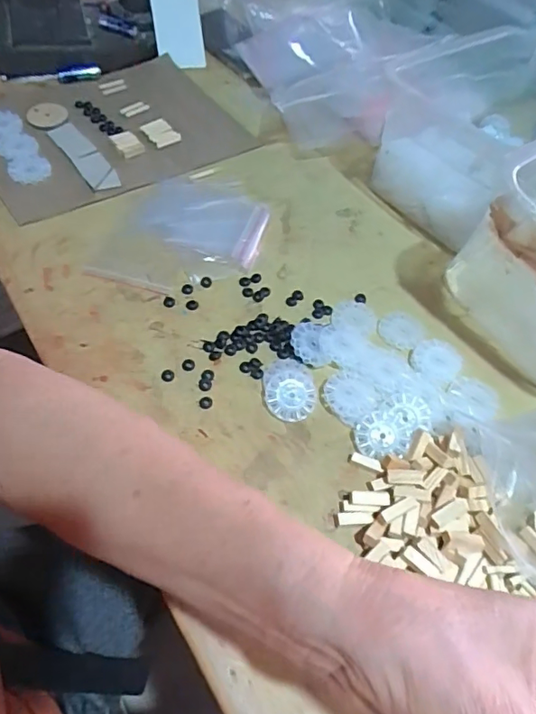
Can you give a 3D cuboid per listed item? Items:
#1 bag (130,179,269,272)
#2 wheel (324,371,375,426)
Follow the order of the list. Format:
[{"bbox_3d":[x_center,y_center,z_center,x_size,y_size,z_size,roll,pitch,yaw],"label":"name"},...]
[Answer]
[{"bbox_3d":[-0.063,-0.140,0.515,0.123,0.009,0.105,16,55,3],"label":"bag"},{"bbox_3d":[0.065,0.029,0.410,0.039,0.004,0.042,4,55,-6],"label":"wheel"}]

